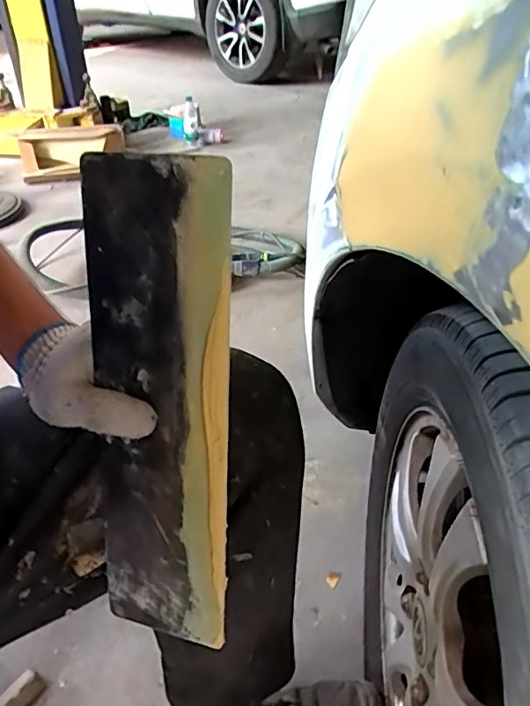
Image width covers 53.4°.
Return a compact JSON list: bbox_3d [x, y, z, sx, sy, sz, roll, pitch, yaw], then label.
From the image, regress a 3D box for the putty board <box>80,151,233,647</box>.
[{"bbox_3d":[-0.065,0.046,0.324,0.088,0.311,0.004,9,20,17],"label":"putty board"}]

